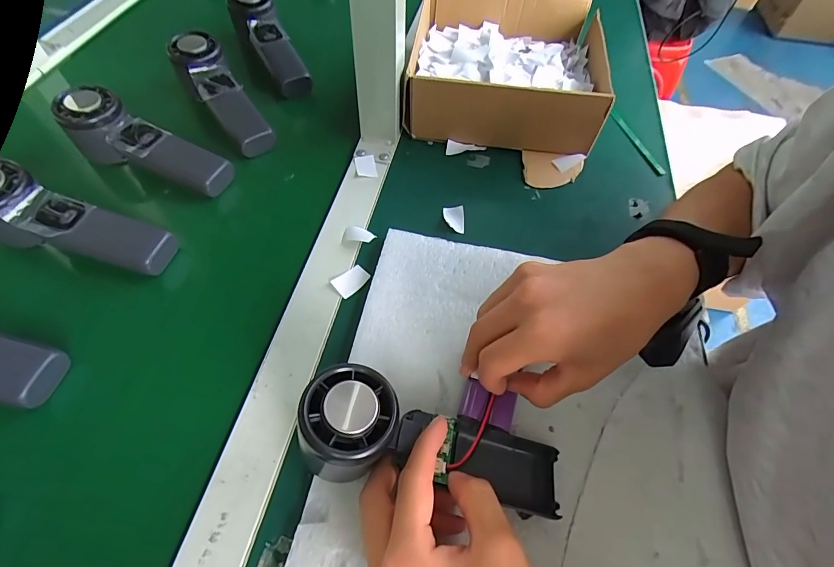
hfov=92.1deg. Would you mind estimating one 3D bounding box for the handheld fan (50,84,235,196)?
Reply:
[{"bbox_3d":[-0.259,-0.129,0.394,0.167,0.046,0.052,26,59,-2],"label":"handheld fan"}]

